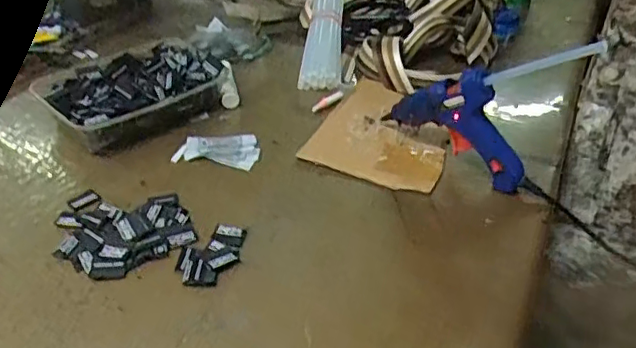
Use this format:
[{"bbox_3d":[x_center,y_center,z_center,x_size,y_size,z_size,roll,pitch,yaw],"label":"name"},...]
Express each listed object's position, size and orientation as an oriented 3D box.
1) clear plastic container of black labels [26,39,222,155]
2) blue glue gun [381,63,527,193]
[{"bbox_3d":[-0.186,-0.084,0.606,0.129,0.038,0.173,32,46,34],"label":"clear plastic container of black labels"},{"bbox_3d":[0.122,-0.051,0.518,0.136,0.097,0.023,27,44,30],"label":"blue glue gun"}]

